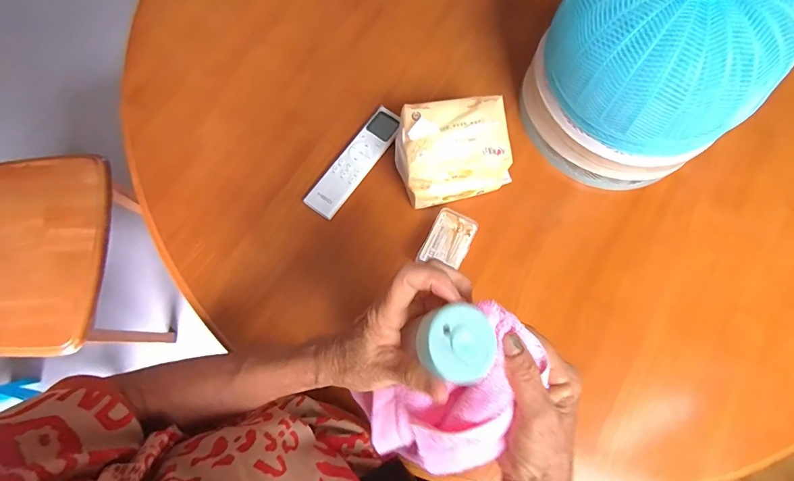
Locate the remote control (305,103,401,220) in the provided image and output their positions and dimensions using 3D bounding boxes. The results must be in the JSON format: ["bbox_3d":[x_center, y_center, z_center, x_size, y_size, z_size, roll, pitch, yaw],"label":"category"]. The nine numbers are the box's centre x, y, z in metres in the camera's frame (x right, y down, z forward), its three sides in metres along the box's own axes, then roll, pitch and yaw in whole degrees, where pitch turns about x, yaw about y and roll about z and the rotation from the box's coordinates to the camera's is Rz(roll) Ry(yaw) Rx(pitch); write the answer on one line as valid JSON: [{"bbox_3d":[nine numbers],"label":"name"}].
[{"bbox_3d":[-0.055,-0.109,0.559,0.047,0.013,0.175,35,81,7],"label":"remote control"}]

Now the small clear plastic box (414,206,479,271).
[{"bbox_3d":[0.066,0.000,0.527,0.053,0.030,0.074,27,80,6],"label":"small clear plastic box"}]

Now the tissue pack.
[{"bbox_3d":[0.069,-0.112,0.520,0.137,0.097,0.105,-12,77,-3],"label":"tissue pack"}]

